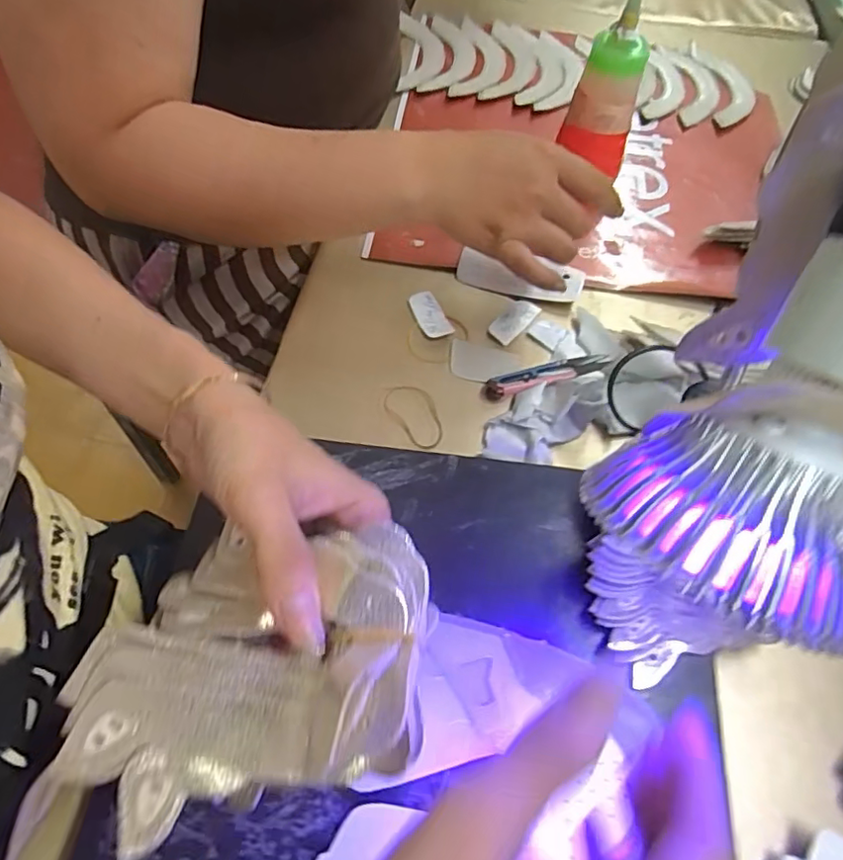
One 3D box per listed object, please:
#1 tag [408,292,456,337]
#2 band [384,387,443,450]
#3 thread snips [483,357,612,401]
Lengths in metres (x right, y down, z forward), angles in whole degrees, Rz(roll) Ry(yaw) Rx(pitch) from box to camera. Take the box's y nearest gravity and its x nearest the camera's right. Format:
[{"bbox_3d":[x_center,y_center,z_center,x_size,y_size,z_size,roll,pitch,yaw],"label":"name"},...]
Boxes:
[{"bbox_3d":[0.007,-0.092,0.470,0.021,0.006,0.048,-18,62,-14],"label":"tag"},{"bbox_3d":[-0.003,-0.011,0.424,0.032,0.004,0.056,-32,66,-21],"label":"band"},{"bbox_3d":[0.096,-0.043,0.440,0.101,0.008,0.020,-15,61,-12],"label":"thread snips"}]

